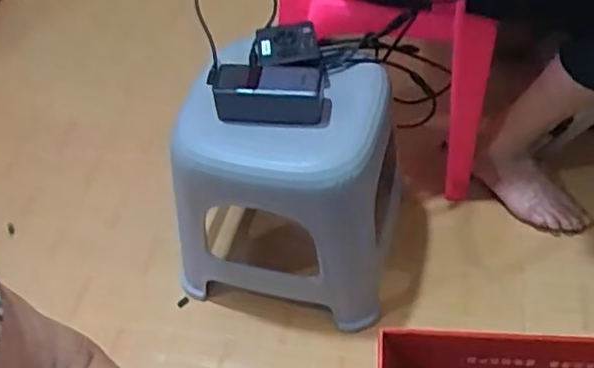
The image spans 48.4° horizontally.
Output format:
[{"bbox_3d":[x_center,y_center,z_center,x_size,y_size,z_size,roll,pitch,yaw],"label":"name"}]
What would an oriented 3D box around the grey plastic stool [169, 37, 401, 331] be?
[{"bbox_3d":[-0.013,0.001,0.905,0.273,0.283,0.226,8,52,12],"label":"grey plastic stool"}]

